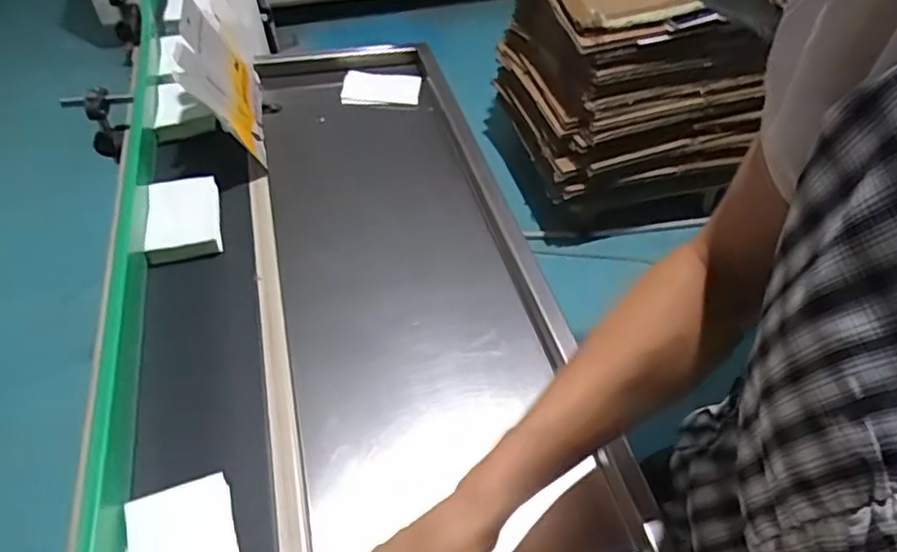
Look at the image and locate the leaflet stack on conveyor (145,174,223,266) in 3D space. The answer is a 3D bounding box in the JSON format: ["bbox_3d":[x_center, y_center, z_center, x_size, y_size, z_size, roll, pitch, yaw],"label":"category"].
[{"bbox_3d":[-0.268,-0.060,0.652,0.068,0.030,0.099,-10,47,-9],"label":"leaflet stack on conveyor"}]

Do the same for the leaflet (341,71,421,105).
[{"bbox_3d":[-0.089,-0.251,0.848,0.101,0.012,0.061,-1,57,-11],"label":"leaflet"}]

